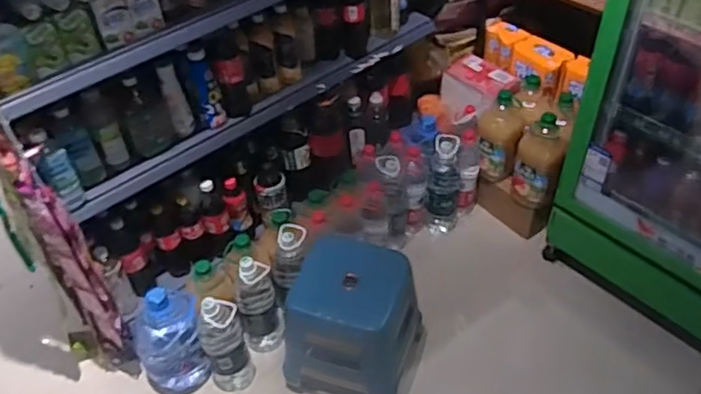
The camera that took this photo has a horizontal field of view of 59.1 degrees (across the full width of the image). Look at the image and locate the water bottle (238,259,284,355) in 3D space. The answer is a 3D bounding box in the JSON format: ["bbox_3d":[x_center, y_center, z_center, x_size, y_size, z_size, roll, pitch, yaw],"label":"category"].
[{"bbox_3d":[-0.236,0.276,1.592,0.096,0.312,0.090,-2,44,2],"label":"water bottle"}]

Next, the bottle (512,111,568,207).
[{"bbox_3d":[0.533,-0.099,1.753,0.124,0.250,0.138,13,47,16],"label":"bottle"}]

